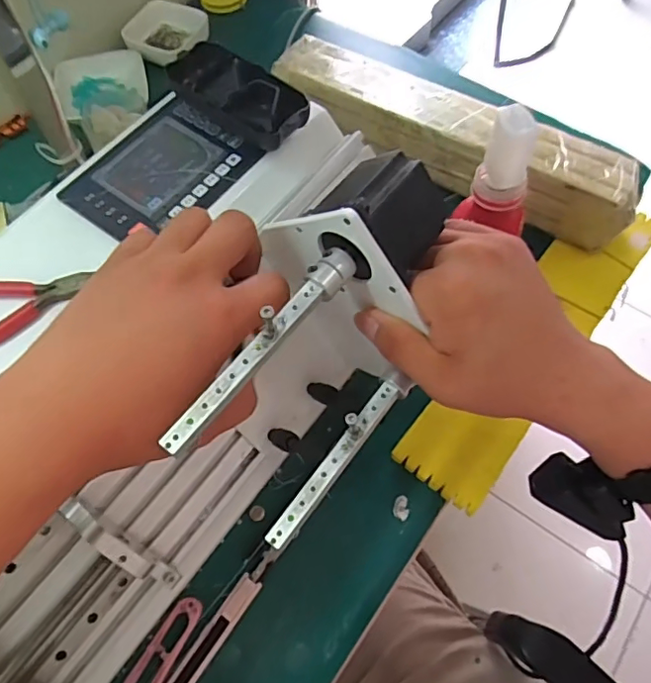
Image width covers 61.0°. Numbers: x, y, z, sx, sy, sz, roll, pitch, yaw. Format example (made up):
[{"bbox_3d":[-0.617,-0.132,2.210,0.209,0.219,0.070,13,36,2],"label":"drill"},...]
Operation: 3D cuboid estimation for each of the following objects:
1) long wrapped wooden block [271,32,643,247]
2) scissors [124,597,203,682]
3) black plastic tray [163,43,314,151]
[{"bbox_3d":[0.116,-0.202,0.536,0.356,0.064,0.072,30,68,14],"label":"long wrapped wooden block"},{"bbox_3d":[-0.118,0.222,0.376,0.022,0.007,0.097,28,67,13],"label":"scissors"},{"bbox_3d":[-0.063,-0.184,0.409,0.118,0.031,0.043,41,71,18],"label":"black plastic tray"}]

